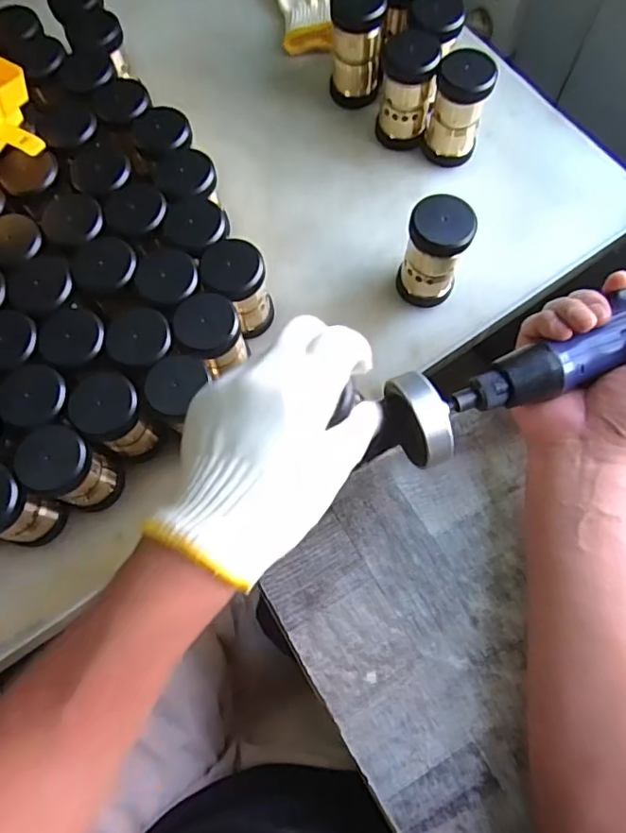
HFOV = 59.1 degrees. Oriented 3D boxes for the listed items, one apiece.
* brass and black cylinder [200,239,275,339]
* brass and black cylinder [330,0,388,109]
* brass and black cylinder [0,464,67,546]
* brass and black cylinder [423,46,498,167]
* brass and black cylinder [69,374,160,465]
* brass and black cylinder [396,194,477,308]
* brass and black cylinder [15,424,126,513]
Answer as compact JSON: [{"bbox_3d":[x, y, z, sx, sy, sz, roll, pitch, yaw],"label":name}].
[{"bbox_3d":[-0.056,-0.094,0.420,0.045,0.072,0.044,-1,72,2],"label":"brass and black cylinder"},{"bbox_3d":[0.038,-0.324,0.484,0.044,0.084,0.037,-9,72,-1],"label":"brass and black cylinder"},{"bbox_3d":[-0.204,0.063,0.376,0.042,0.075,0.044,-1,72,2],"label":"brass and black cylinder"},{"bbox_3d":[0.121,-0.255,0.463,0.043,0.085,0.036,16,74,7],"label":"brass and black cylinder"},{"bbox_3d":[-0.136,0.002,0.388,0.047,0.066,0.041,40,78,13],"label":"brass and black cylinder"},{"bbox_3d":[0.091,-0.122,0.420,0.044,0.088,0.040,-1,72,2],"label":"brass and black cylinder"},{"bbox_3d":[-0.165,0.037,0.381,0.046,0.075,0.042,-1,72,2],"label":"brass and black cylinder"}]

